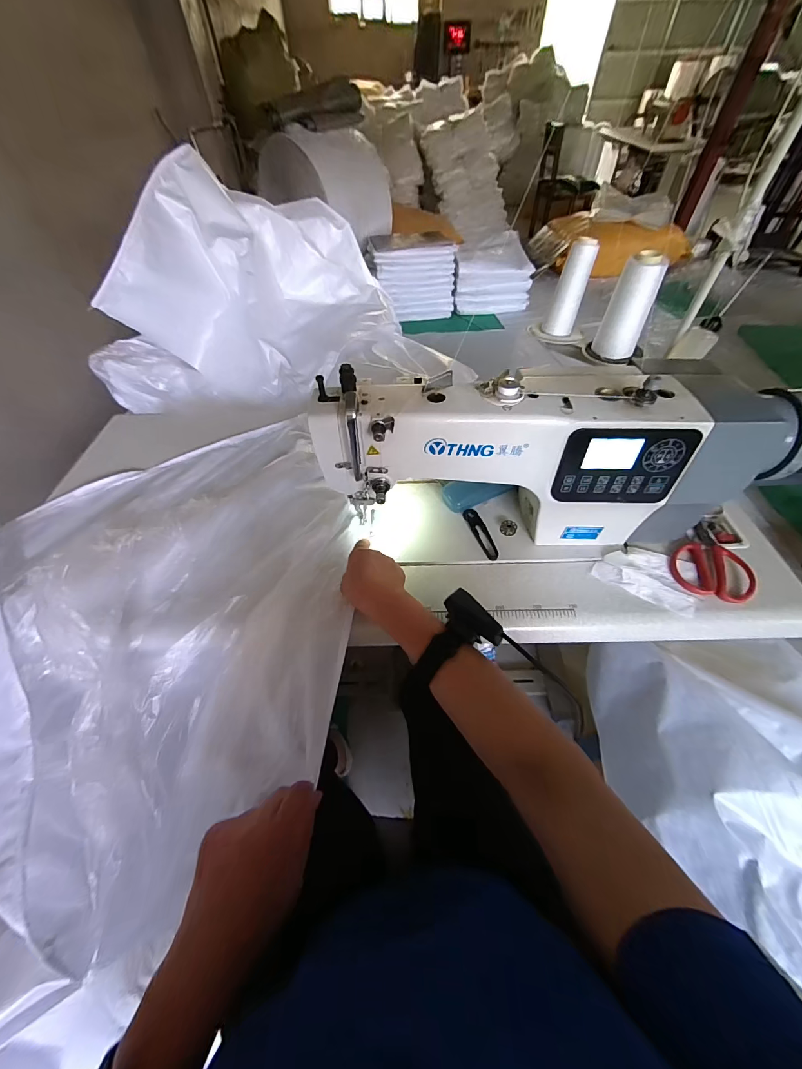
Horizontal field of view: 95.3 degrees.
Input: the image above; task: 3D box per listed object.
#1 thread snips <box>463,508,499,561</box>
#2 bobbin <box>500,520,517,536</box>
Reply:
[{"bbox_3d":[0.129,-0.004,0.587,0.024,0.008,0.104,-16,54,-10],"label":"thread snips"},{"bbox_3d":[0.174,-0.011,0.591,0.026,0.014,0.023,19,55,15],"label":"bobbin"}]

